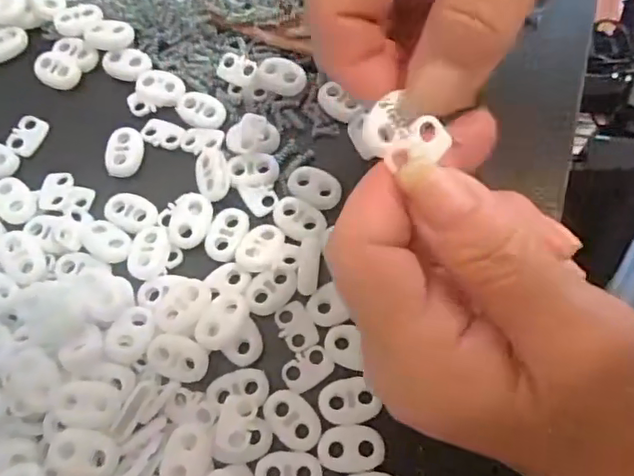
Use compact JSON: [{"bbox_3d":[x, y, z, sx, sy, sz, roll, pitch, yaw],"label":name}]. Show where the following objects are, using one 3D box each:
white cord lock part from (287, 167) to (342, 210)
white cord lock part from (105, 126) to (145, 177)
[{"bbox_3d":[-0.001,-0.021,0.233,0.022,0.004,0.016,31,74,14],"label":"white cord lock part"},{"bbox_3d":[-0.083,-0.037,0.246,0.015,0.004,0.022,7,70,5],"label":"white cord lock part"}]

